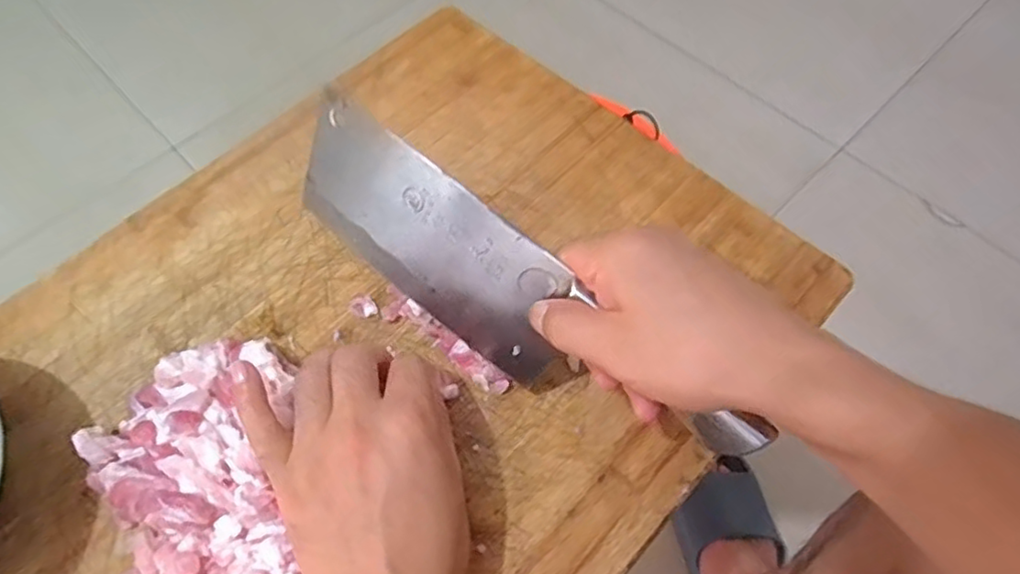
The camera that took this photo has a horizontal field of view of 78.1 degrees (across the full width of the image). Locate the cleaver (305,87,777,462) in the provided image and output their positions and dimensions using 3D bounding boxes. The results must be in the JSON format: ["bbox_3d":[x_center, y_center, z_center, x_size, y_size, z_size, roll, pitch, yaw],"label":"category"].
[{"bbox_3d":[0.004,0.001,0.347,0.283,0.089,0.028,36,42,10],"label":"cleaver"}]

